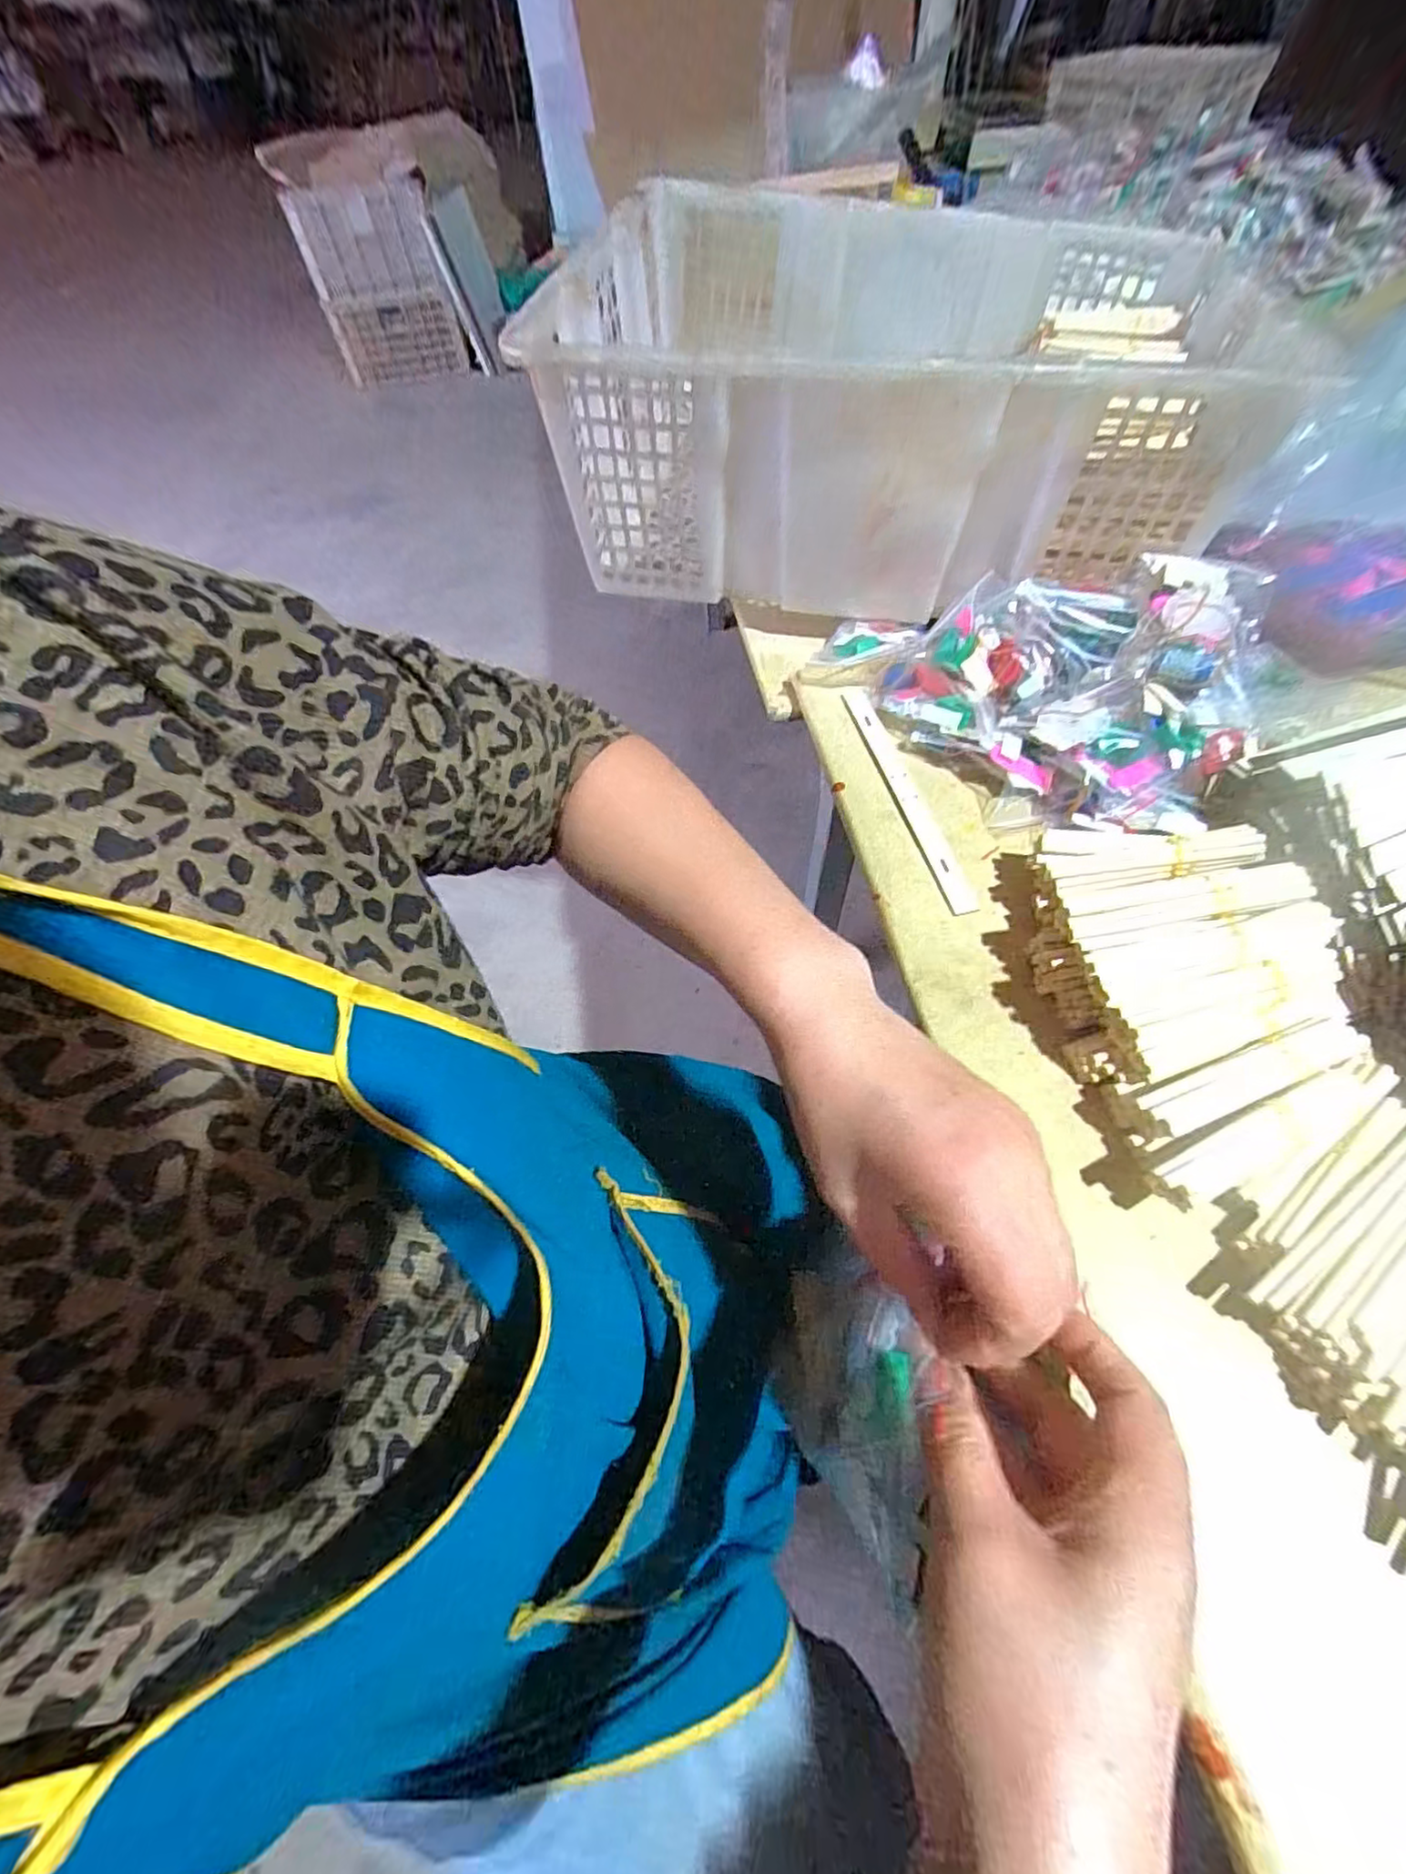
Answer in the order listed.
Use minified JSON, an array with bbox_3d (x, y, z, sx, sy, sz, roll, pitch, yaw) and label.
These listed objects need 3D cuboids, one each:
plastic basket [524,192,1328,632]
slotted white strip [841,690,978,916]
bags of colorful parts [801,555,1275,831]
[{"bbox_3d":[0.157,-0.448,0.534,0.464,0.161,0.409,7,59,7],"label":"plastic basket"},{"bbox_3d":[0.131,-0.097,0.426,0.019,0.007,0.192,-12,58,-4],"label":"slotted white strip"},{"bbox_3d":[0.213,-0.168,0.427,0.281,0.073,0.188,11,59,10],"label":"bags of colorful parts"}]

